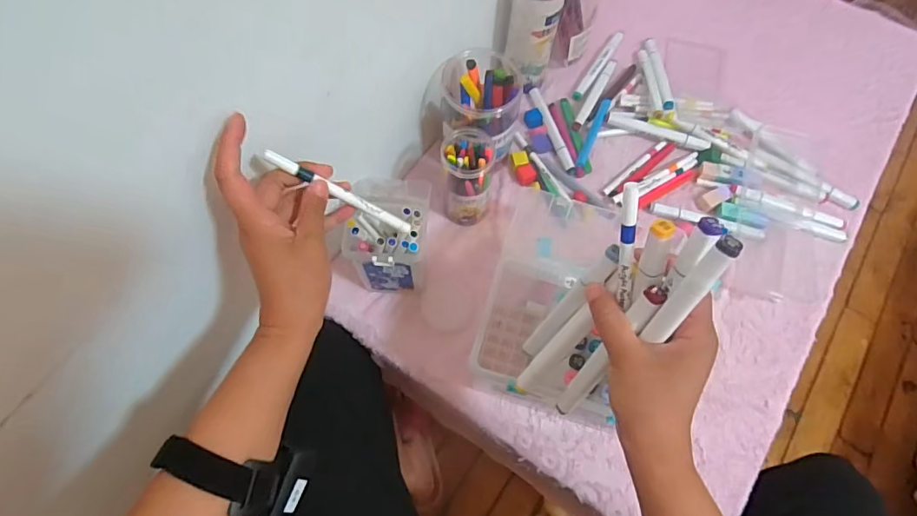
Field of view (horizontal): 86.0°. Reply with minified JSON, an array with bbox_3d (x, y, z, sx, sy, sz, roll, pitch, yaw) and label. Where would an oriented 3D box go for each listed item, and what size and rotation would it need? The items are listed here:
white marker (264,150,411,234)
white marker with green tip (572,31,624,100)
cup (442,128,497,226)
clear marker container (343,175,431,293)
[{"bbox_3d":[-0.096,-0.052,0.408,0.132,0.007,0.010,28,65,-26],"label":"white marker"},{"bbox_3d":[0.213,-0.290,0.748,0.018,0.016,0.148,30,70,11],"label":"white marker with green tip"},{"bbox_3d":[0.012,-0.096,0.607,0.064,0.120,0.074,-1,67,-1],"label":"cup"},{"bbox_3d":[-0.076,-0.017,0.570,0.084,0.128,0.091,8,68,3],"label":"clear marker container"}]

